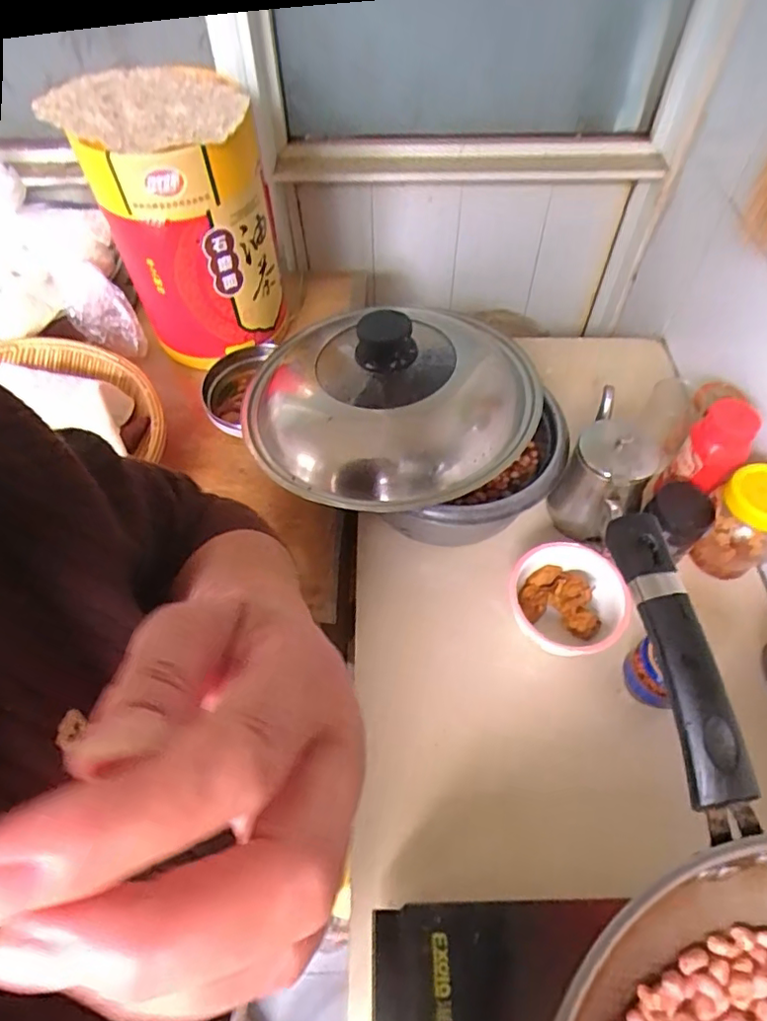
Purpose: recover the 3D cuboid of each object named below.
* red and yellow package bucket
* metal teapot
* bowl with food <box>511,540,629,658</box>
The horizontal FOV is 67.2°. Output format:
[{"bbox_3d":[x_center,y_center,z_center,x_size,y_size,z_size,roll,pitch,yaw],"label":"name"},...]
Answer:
[{"bbox_3d":[-0.256,-0.376,0.781,0.199,0.296,0.203,0,55,0],"label":"red and yellow package bucket"},{"bbox_3d":[0.271,-0.056,0.692,0.088,0.140,0.139,28,60,18],"label":"metal teapot"},{"bbox_3d":[0.198,0.105,0.635,0.119,0.078,0.119,0,55,0],"label":"bowl with food"}]

